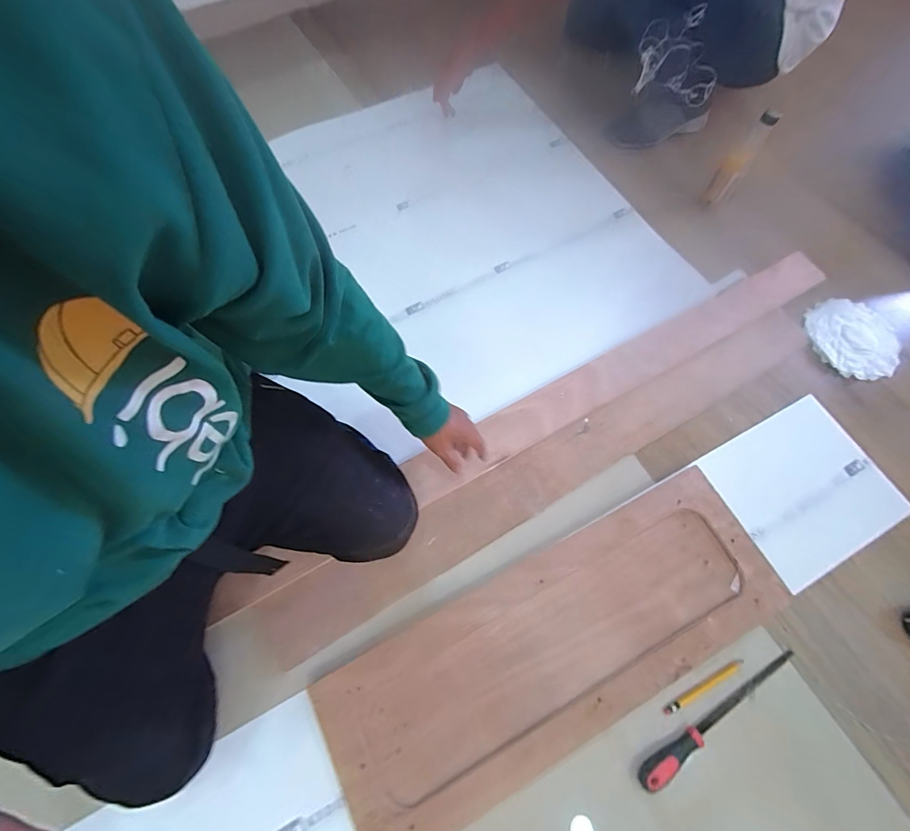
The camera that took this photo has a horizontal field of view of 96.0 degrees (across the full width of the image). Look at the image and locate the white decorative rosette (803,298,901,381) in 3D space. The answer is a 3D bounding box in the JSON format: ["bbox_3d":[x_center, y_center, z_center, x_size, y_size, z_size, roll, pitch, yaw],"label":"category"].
[{"bbox_3d":[0.800,-0.157,0.821,0.168,0.017,0.175,0,70,-1],"label":"white decorative rosette"}]

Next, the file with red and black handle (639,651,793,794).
[{"bbox_3d":[0.385,0.437,0.589,0.295,0.028,0.025,-27,73,-10],"label":"file with red and black handle"}]

